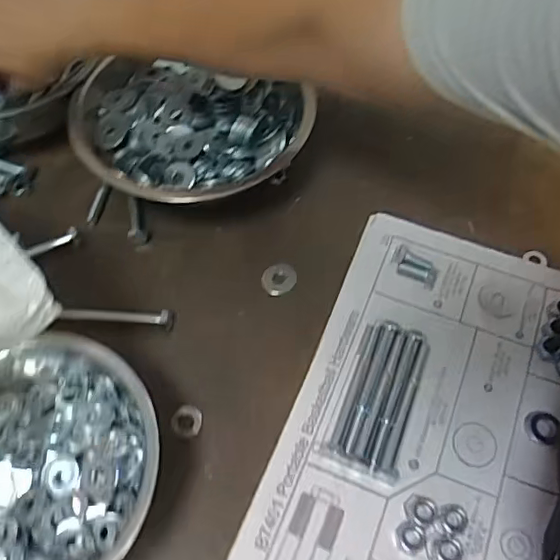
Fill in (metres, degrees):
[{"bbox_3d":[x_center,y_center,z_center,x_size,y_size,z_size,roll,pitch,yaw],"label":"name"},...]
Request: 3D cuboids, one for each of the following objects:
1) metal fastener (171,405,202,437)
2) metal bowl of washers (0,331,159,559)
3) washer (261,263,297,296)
[{"bbox_3d":[-0.069,0.103,0.425,0.021,0.007,0.023,7,61,4],"label":"metal fastener"},{"bbox_3d":[-0.174,0.128,0.372,0.152,0.071,0.163,0,61,0],"label":"metal bowl of washers"},{"bbox_3d":[-0.001,-0.002,0.484,0.029,0.004,0.027,0,61,0],"label":"washer"}]

